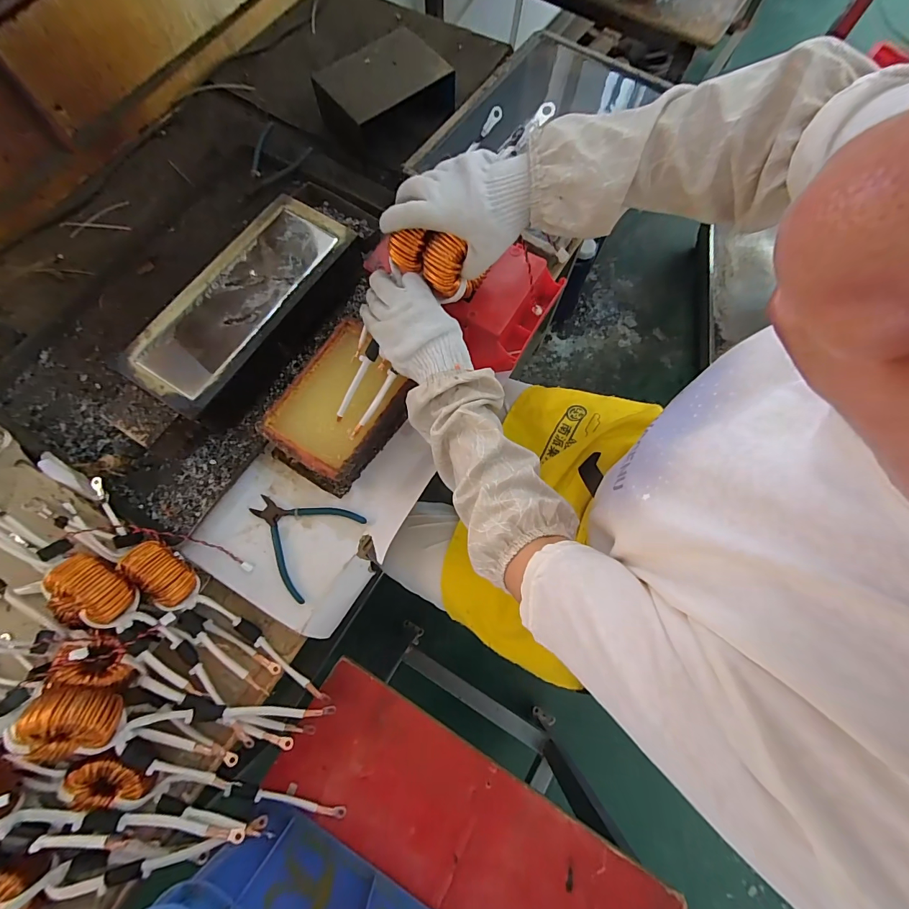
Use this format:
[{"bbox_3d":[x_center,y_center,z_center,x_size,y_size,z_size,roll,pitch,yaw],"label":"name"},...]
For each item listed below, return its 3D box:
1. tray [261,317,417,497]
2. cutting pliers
[{"bbox_3d":[-0.146,-0.066,0.540,0.137,0.067,0.204,33,75,9],"label":"tray"},{"bbox_3d":[-0.207,0.098,0.525,0.132,0.012,0.125,35,76,10],"label":"cutting pliers"}]

